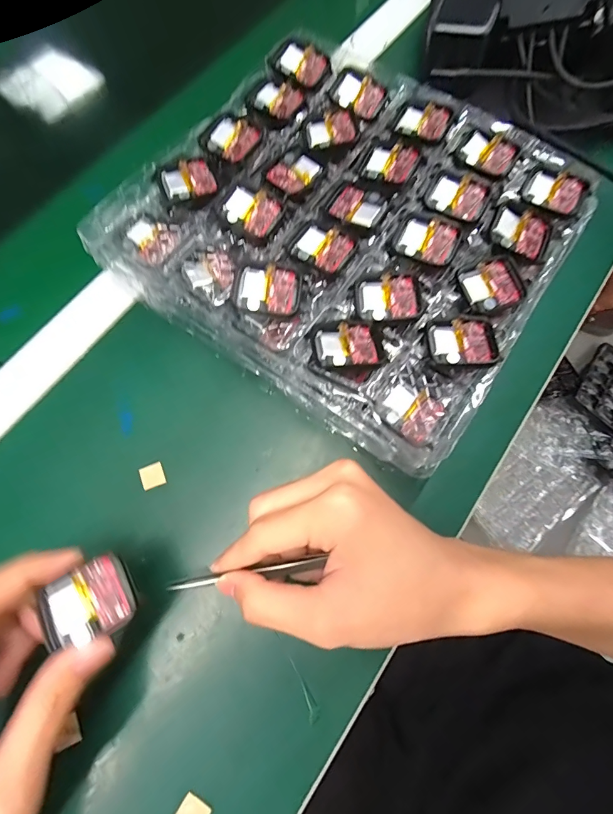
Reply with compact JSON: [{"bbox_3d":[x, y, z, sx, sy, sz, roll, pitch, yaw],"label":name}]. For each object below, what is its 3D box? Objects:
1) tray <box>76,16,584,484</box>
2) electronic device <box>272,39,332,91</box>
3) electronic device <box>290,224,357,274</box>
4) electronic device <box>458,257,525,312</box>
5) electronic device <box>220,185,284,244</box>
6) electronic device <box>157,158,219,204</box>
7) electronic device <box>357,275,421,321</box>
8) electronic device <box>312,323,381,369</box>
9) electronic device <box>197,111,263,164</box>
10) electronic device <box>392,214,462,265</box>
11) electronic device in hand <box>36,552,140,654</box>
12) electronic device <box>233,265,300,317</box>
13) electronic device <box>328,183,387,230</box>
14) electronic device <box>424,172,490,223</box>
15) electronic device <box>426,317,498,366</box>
[{"bbox_3d":[0.032,-0.136,0.290,0.283,0.041,0.266,34,75,11],"label":"tray"},{"bbox_3d":[-0.004,-0.279,0.322,0.043,0.010,0.038,35,75,11],"label":"electronic device"},{"bbox_3d":[0.011,-0.108,0.267,0.038,0.007,0.033,32,74,10],"label":"electronic device"},{"bbox_3d":[0.127,-0.083,0.267,0.039,0.006,0.033,-23,73,-7],"label":"electronic device"},{"bbox_3d":[-0.038,-0.138,0.277,0.038,0.007,0.037,31,74,10],"label":"electronic device"},{"bbox_3d":[-0.086,-0.164,0.287,0.037,0.010,0.033,-24,73,-8],"label":"electronic device"},{"bbox_3d":[0.054,-0.071,0.258,0.039,0.005,0.031,-5,71,-1],"label":"electronic device"},{"bbox_3d":[0.024,-0.038,0.239,0.037,0.010,0.033,-10,72,-3],"label":"electronic device"},{"bbox_3d":[-0.056,-0.201,0.293,0.042,0.008,0.035,33,75,11],"label":"electronic device"},{"bbox_3d":[0.083,-0.116,0.272,0.041,0.005,0.032,32,74,10],"label":"electronic device"},{"bbox_3d":[-0.110,0.099,0.200,0.042,0.008,0.035,-28,74,-9],"label":"electronic device in hand"},{"bbox_3d":[-0.025,-0.075,0.252,0.039,0.009,0.034,4,71,2],"label":"electronic device"},{"bbox_3d":[0.038,-0.145,0.281,0.037,0.006,0.032,29,74,10],"label":"electronic device"},{"bbox_3d":[0.108,-0.151,0.282,0.041,0.004,0.036,30,74,10],"label":"electronic device"},{"bbox_3d":[0.099,-0.041,0.250,0.041,0.006,0.035,1,71,1],"label":"electronic device"}]

